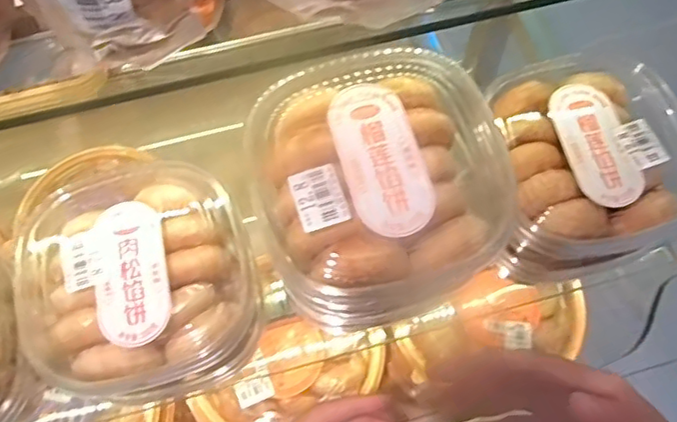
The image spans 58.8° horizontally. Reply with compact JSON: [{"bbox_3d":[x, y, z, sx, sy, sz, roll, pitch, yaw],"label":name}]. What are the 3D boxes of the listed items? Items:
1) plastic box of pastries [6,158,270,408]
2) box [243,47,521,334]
[{"bbox_3d":[-0.153,0.043,0.453,0.170,0.055,0.182,-26,68,-10],"label":"plastic box of pastries"},{"bbox_3d":[0.030,-0.019,0.408,0.174,0.071,0.164,-19,67,-7],"label":"box"}]

